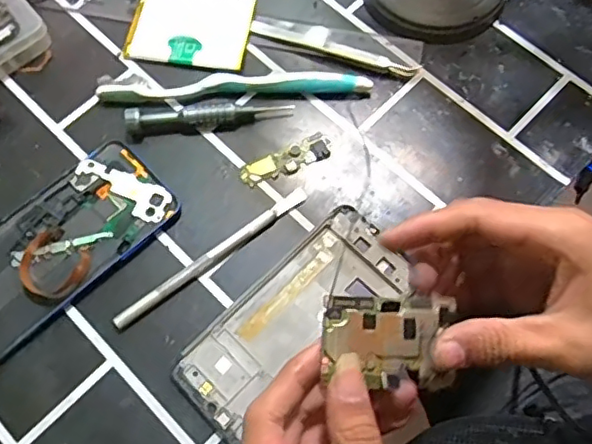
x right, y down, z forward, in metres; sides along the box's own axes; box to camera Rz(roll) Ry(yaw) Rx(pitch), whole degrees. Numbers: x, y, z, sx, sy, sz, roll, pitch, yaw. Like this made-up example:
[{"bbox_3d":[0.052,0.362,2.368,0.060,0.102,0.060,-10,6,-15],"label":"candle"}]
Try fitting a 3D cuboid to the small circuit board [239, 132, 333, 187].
[{"bbox_3d":[-0.006,-0.042,0.401,0.063,0.004,0.019,-24,71,-8],"label":"small circuit board"}]

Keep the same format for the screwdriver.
[{"bbox_3d":[-0.058,-0.073,0.408,0.111,0.012,0.015,-3,69,-1],"label":"screwdriver"}]

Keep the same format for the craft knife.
[{"bbox_3d":[-0.050,0.021,0.372,0.140,0.008,0.009,-37,73,-13],"label":"craft knife"}]

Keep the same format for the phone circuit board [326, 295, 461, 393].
[{"bbox_3d":[0.042,0.053,0.268,0.062,0.004,0.040,4,84,-14],"label":"phone circuit board"}]

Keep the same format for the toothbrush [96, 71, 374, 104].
[{"bbox_3d":[-0.043,-0.097,0.415,0.185,0.011,0.022,-2,69,0],"label":"toothbrush"}]

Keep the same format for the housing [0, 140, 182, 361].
[{"bbox_3d":[-0.153,0.015,0.379,0.153,0.005,0.074,-40,74,-14],"label":"housing"}]

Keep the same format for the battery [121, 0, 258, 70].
[{"bbox_3d":[-0.078,-0.143,0.438,0.088,0.008,0.062,8,69,3],"label":"battery"}]

